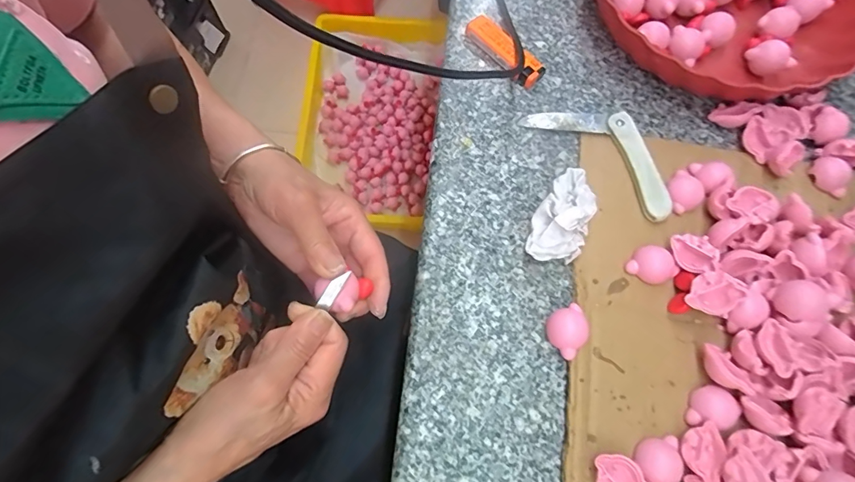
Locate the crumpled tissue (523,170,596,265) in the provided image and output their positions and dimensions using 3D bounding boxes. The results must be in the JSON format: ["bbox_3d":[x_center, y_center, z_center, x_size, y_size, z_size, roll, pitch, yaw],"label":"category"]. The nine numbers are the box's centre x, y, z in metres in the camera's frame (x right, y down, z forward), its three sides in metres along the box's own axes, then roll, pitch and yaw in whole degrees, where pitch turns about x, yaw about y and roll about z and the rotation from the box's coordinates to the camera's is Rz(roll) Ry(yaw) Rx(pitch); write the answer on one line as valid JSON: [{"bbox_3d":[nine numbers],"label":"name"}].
[{"bbox_3d":[0.104,-0.021,0.332,0.039,0.030,0.075,22,72,6],"label":"crumpled tissue"}]

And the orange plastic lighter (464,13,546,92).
[{"bbox_3d":[0.068,-0.168,0.390,0.027,0.016,0.080,-41,74,-11],"label":"orange plastic lighter"}]

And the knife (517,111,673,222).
[{"bbox_3d":[0.149,-0.078,0.361,0.136,0.011,0.058,42,77,15],"label":"knife"}]

